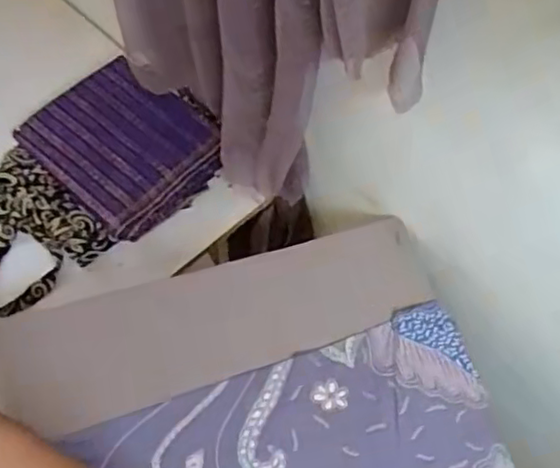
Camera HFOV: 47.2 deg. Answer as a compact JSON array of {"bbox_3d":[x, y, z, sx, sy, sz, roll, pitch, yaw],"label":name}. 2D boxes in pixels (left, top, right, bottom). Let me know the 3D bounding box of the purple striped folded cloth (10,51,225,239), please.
[{"bbox_3d":[-0.219,-0.123,0.897,0.240,0.038,0.198,40,66,17],"label":"purple striped folded cloth"}]

